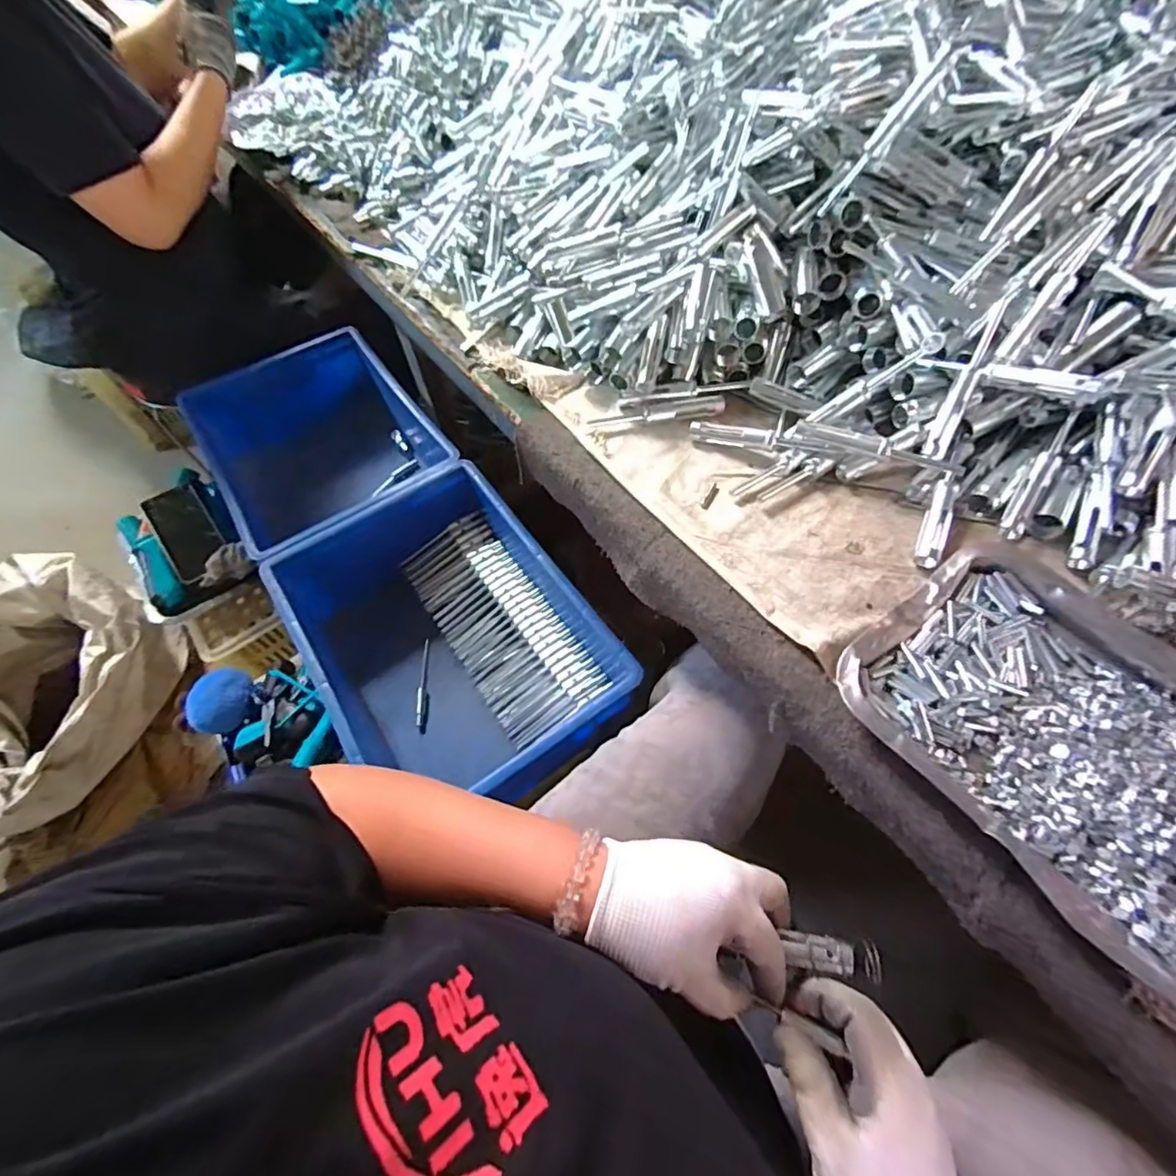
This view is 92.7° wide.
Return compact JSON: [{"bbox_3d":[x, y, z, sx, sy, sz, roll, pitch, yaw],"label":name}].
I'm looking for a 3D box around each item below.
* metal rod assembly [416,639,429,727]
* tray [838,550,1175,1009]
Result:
[{"bbox_3d":[-0.218,0.124,0.739,0.012,0.007,0.117,-6,59,1],"label":"metal rod assembly"},{"bbox_3d":[0.306,0.099,0.350,0.184,0.028,0.251,-36,63,-16],"label":"tray"}]

